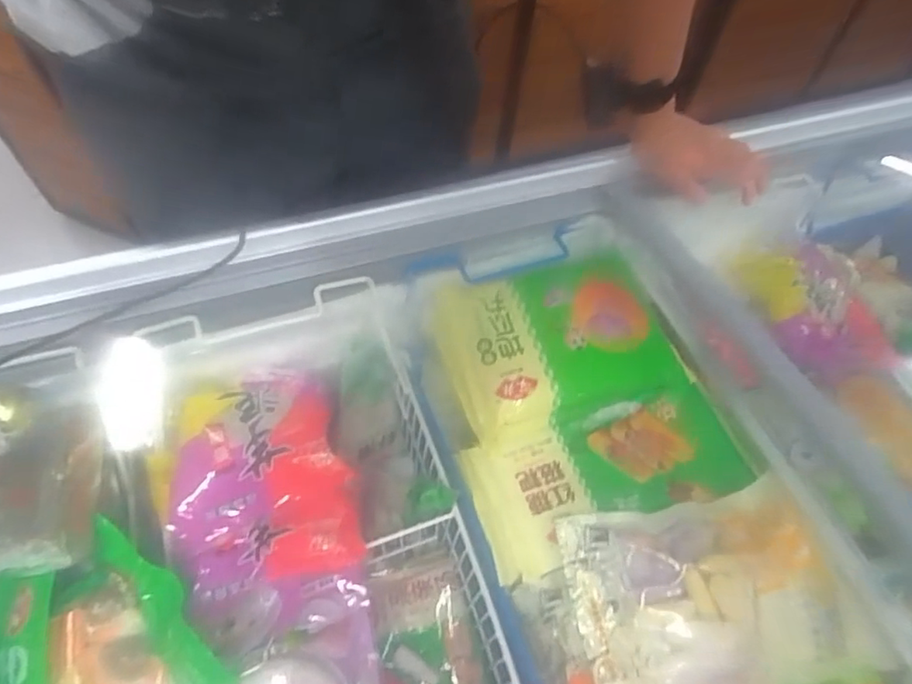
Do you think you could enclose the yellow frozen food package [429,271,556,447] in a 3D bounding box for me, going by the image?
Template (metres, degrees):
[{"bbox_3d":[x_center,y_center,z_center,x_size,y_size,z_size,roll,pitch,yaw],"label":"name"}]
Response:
[{"bbox_3d":[0.032,0.015,0.601,0.084,0.076,0.175,-14,58,-13],"label":"yellow frozen food package"}]

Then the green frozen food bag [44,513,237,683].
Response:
[{"bbox_3d":[-0.275,0.246,0.457,0.124,0.041,0.182,-34,65,-24],"label":"green frozen food bag"}]

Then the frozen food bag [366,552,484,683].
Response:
[{"bbox_3d":[-0.032,0.314,0.587,0.100,0.040,0.179,-10,57,-11],"label":"frozen food bag"}]

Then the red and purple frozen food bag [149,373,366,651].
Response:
[{"bbox_3d":[-0.196,0.146,0.543,0.178,0.066,0.254,-17,59,-15],"label":"red and purple frozen food bag"}]

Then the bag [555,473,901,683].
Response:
[{"bbox_3d":[0.216,0.214,0.479,0.234,0.060,0.165,-10,57,-11],"label":"bag"}]

